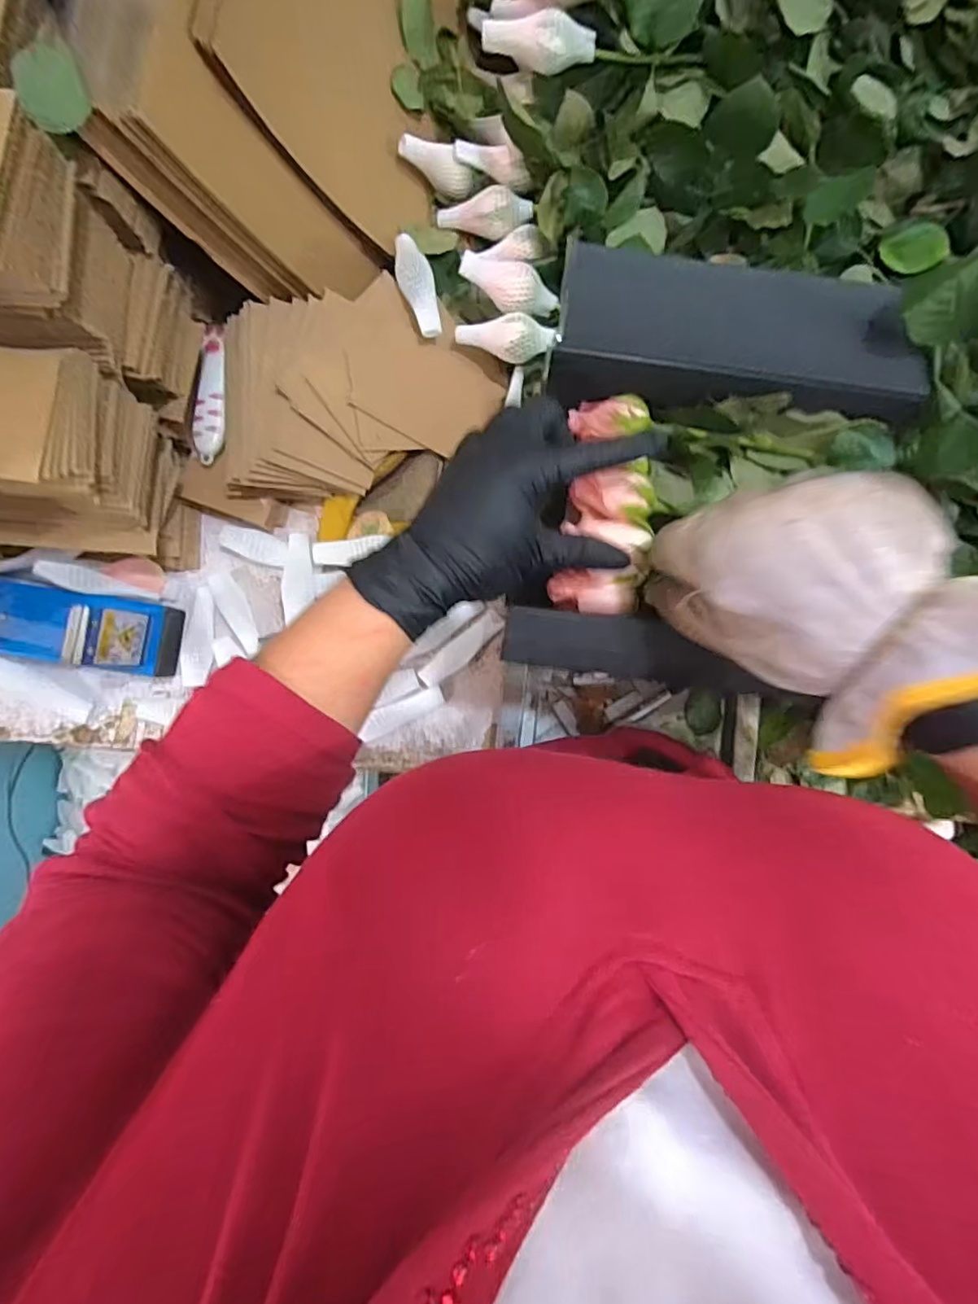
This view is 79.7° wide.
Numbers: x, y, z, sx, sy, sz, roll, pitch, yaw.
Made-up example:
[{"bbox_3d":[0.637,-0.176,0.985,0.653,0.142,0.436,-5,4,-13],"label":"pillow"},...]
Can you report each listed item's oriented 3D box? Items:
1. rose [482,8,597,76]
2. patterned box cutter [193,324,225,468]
[{"bbox_3d":[0.038,-0.464,0.442,0.083,0.026,0.029,9,89,-2],"label":"rose"},{"bbox_3d":[-0.231,-0.215,0.488,0.025,0.008,0.111,2,89,-2],"label":"patterned box cutter"}]

